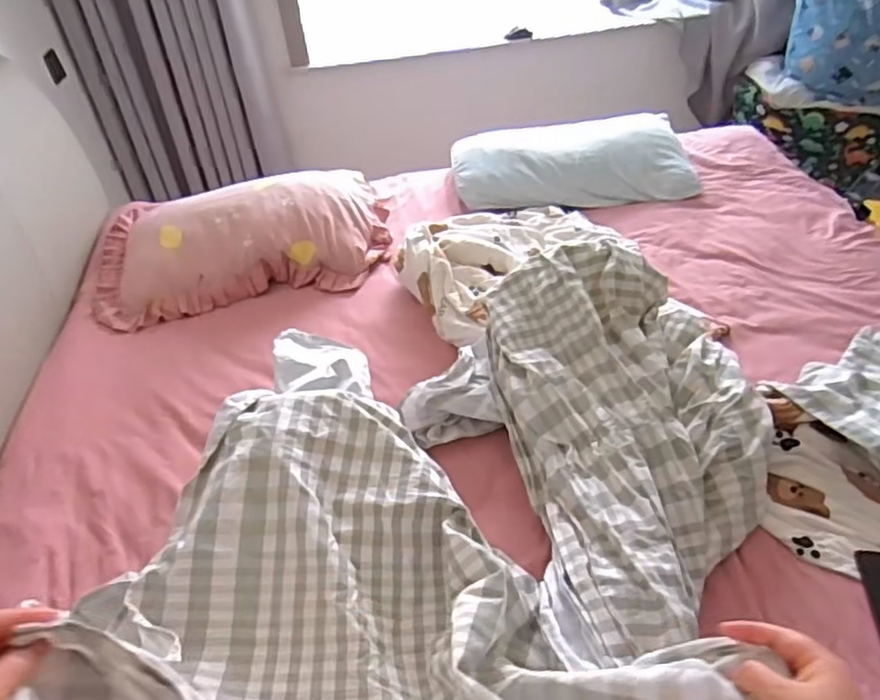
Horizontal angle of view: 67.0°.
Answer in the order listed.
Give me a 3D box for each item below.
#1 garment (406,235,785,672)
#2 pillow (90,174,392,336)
[{"bbox_3d":[0.270,0.108,1.043,0.511,0.207,0.637,-19,42,-14],"label":"garment"},{"bbox_3d":[-0.480,-0.294,1.610,0.699,0.145,0.489,-8,40,-5],"label":"pillow"}]

